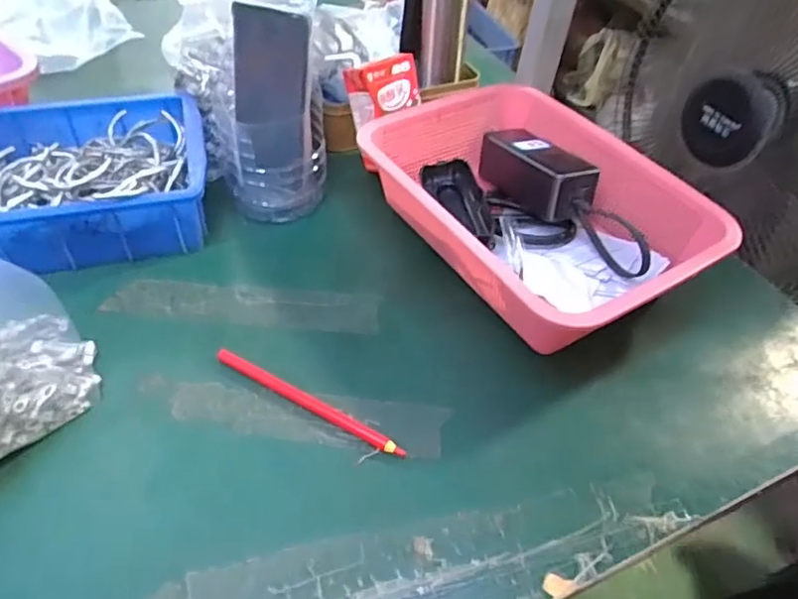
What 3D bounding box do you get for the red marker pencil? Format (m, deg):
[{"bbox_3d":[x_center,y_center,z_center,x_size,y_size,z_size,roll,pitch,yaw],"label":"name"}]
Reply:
[{"bbox_3d":[-0.067,0.076,0.439,0.161,0.013,0.010,24,49,17],"label":"red marker pencil"}]

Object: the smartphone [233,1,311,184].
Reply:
[{"bbox_3d":[-0.119,-0.184,0.541,0.070,0.149,0.014,10,25,5],"label":"smartphone"}]

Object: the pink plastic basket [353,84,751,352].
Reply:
[{"bbox_3d":[0.119,-0.082,0.548,0.218,0.090,0.312,-25,54,-25],"label":"pink plastic basket"}]

